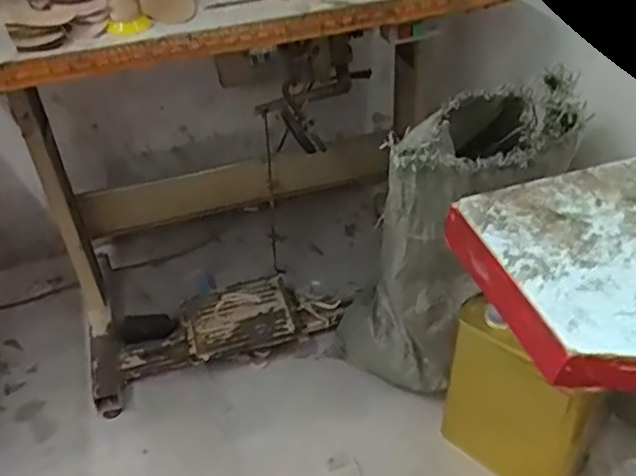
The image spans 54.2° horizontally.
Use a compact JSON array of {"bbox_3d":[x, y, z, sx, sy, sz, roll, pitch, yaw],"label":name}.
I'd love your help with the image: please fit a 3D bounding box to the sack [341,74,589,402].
[{"bbox_3d":[0.194,0.052,1.049,0.358,0.595,0.231,6,41,11],"label":"sack"}]

